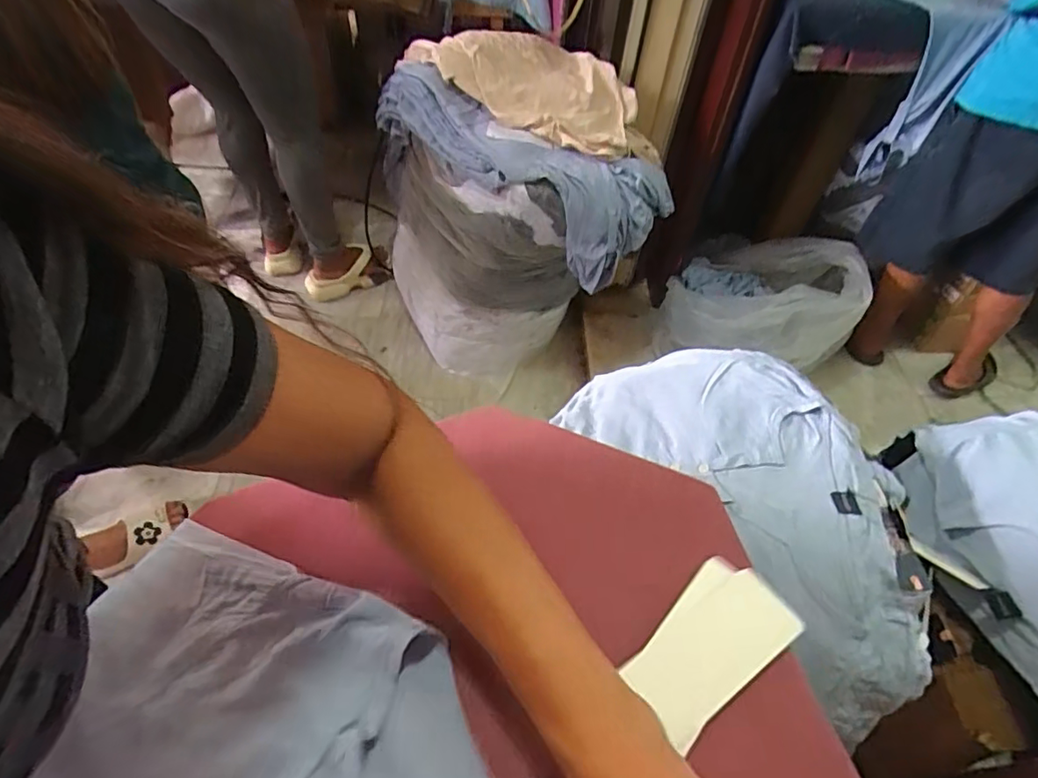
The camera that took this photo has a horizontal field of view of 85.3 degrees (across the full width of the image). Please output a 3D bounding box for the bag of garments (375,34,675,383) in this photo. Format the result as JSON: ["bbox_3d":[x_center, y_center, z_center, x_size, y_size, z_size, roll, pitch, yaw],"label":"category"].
[{"bbox_3d":[-0.038,-0.457,1.437,0.586,0.634,0.618,-10,54,-10],"label":"bag of garments"}]

